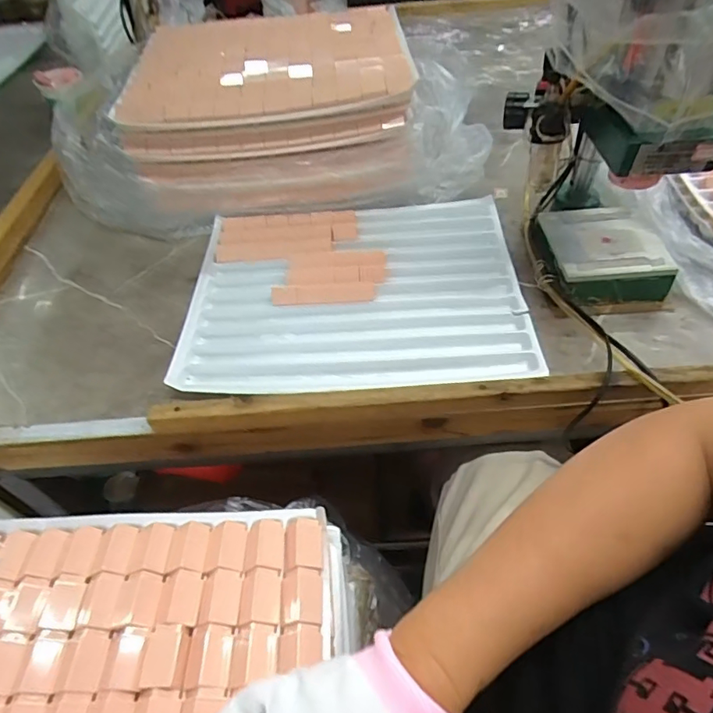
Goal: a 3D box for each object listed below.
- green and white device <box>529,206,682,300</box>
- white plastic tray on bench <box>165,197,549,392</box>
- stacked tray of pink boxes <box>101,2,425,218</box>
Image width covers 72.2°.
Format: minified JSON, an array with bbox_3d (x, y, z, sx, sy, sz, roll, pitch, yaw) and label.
[{"bbox_3d":[0.285,-0.122,0.583,0.129,0.048,0.128,-5,50,1],"label":"green and white device"},{"bbox_3d":[-0.005,-0.088,0.601,0.391,0.015,0.298,-3,50,2],"label":"white plastic tray on bench"},{"bbox_3d":[-0.118,-0.350,0.711,0.372,0.169,0.262,-4,50,2],"label":"stacked tray of pink boxes"}]

